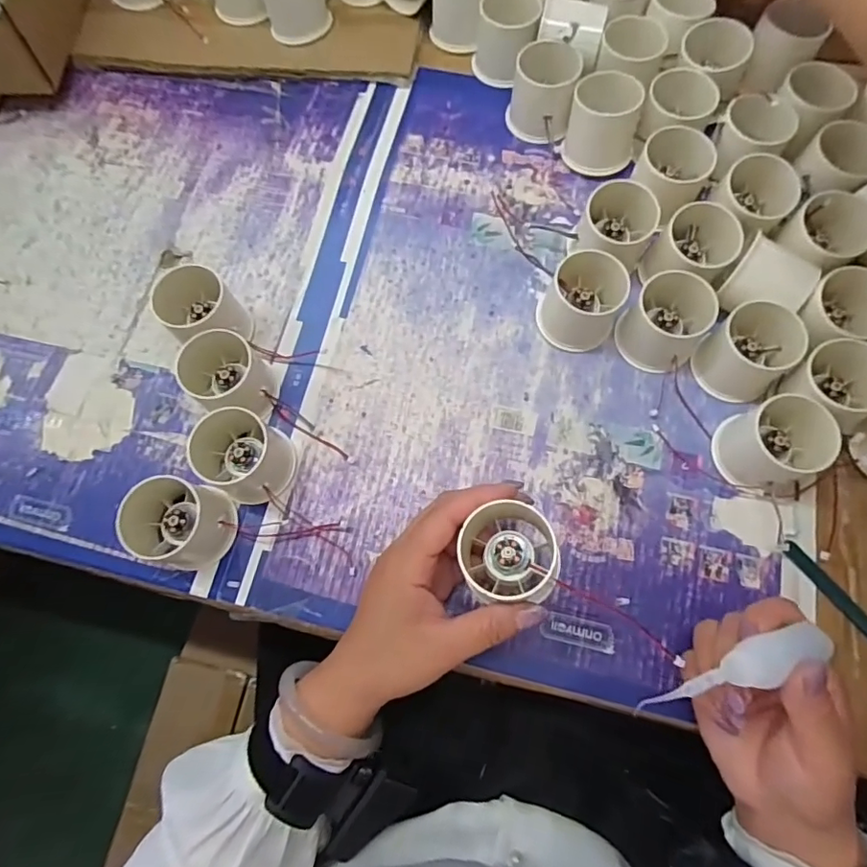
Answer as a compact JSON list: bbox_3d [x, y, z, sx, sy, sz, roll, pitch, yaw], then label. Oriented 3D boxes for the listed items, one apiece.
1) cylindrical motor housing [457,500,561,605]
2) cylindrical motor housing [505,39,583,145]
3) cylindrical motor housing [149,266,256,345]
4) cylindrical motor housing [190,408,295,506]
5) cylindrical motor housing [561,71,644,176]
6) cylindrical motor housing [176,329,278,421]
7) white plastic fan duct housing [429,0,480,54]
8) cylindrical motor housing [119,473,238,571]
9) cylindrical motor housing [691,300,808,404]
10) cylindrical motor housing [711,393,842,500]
[{"bbox_3d":[0.040,0.066,0.300,0.051,0.044,0.051,-6,72,-1],"label":"cylindrical motor housing"},{"bbox_3d":[0.088,-0.275,0.433,0.052,0.052,0.056,15,73,6],"label":"cylindrical motor housing"},{"bbox_3d":[-0.171,-0.090,0.393,0.050,0.048,0.054,0,72,1],"label":"cylindrical motor housing"},{"bbox_3d":[-0.125,0.015,0.356,0.052,0.050,0.054,0,72,1],"label":"cylindrical motor housing"},{"bbox_3d":[0.131,-0.237,0.413,0.051,0.053,0.041,5,73,2],"label":"cylindrical motor housing"},{"bbox_3d":[-0.141,-0.039,0.376,0.059,0.046,0.054,0,72,1],"label":"cylindrical motor housing"},{"bbox_3d":[0.023,-0.369,0.462,0.052,0.052,0.048,0,72,1],"label":"white plastic fan duct housing"},{"bbox_3d":[-0.162,0.058,0.342,0.051,0.050,0.052,0,72,1],"label":"cylindrical motor housing"},{"bbox_3d":[0.220,-0.058,0.373,0.062,0.045,0.053,-42,76,-11],"label":"cylindrical motor housing"},{"bbox_3d":[0.230,0.008,0.353,0.064,0.044,0.061,0,72,1],"label":"cylindrical motor housing"}]

